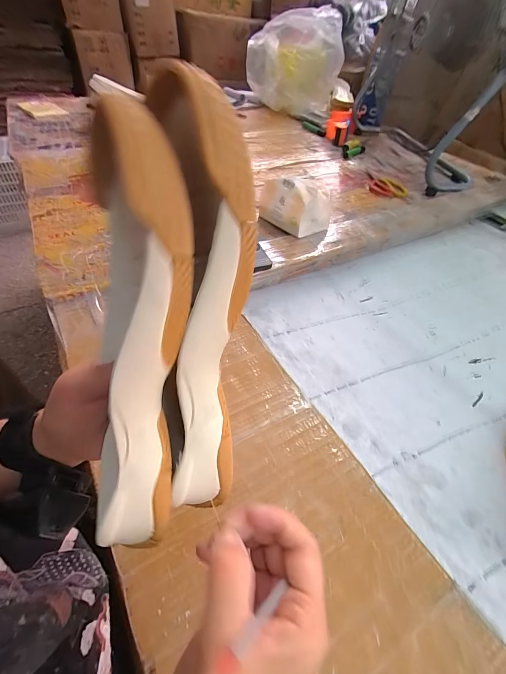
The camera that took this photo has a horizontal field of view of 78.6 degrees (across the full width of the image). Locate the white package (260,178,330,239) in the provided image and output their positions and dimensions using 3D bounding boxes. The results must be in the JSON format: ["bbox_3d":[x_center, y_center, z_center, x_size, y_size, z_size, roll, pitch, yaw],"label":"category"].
[{"bbox_3d":[0.084,-0.286,0.666,0.078,0.095,0.160,-26,54,-25],"label":"white package"}]

